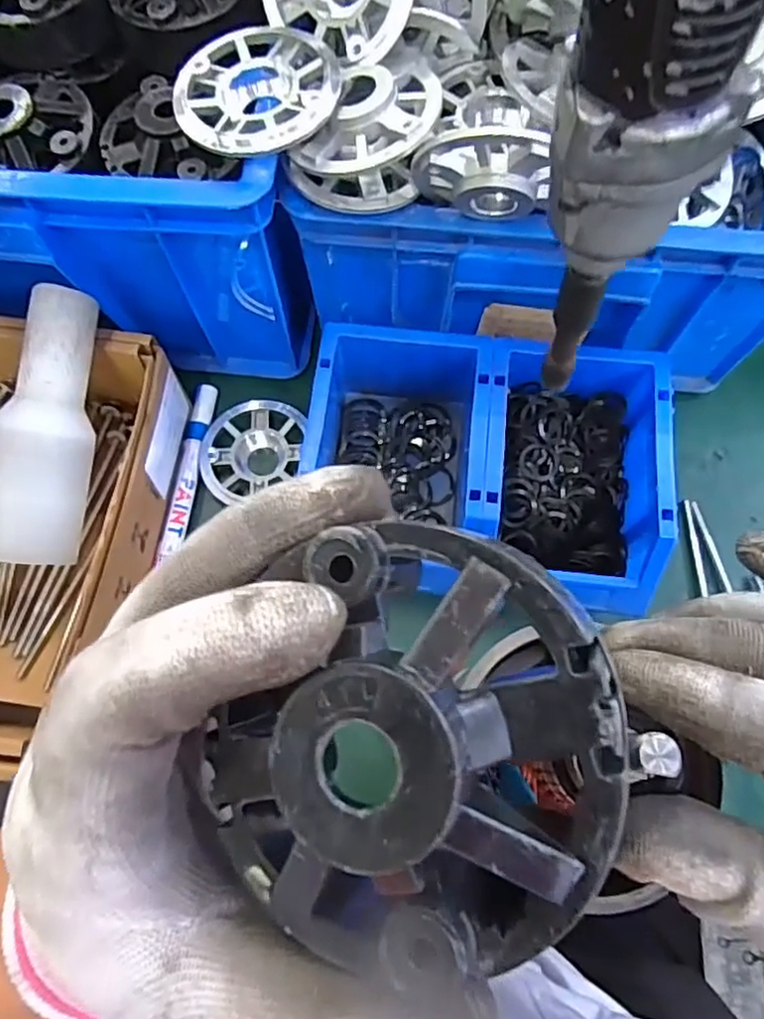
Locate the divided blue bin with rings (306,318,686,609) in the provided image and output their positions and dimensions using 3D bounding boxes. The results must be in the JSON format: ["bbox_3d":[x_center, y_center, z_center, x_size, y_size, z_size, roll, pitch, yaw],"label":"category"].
[{"bbox_3d":[0.060,-0.028,0.393,0.208,0.072,0.147,6,71,2],"label":"divided blue bin with rings"}]

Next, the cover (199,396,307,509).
[{"bbox_3d":[-0.088,-0.040,0.432,0.067,0.012,0.077,8,71,3],"label":"cover"}]

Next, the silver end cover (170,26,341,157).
[{"bbox_3d":[-0.059,-0.204,0.308,0.077,0.025,0.065,-3,71,-1],"label":"silver end cover"}]

